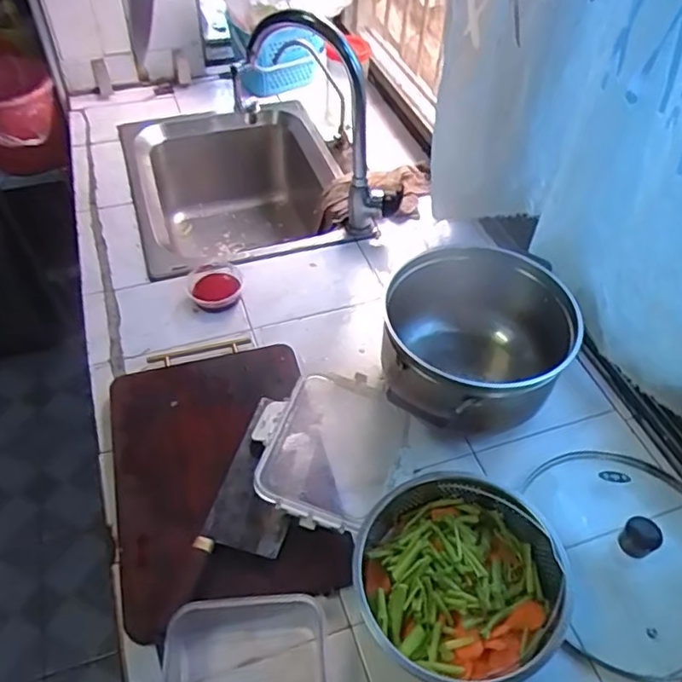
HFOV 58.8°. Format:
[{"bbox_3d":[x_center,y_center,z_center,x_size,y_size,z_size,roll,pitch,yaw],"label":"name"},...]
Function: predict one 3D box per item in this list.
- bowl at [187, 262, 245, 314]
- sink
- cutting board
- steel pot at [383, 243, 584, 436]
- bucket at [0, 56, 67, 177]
[{"bbox_3d":[-0.193,-0.084,0.936,0.083,0.026,0.091,1,49,-1],"label":"bowl"},{"bbox_3d":[-0.188,-0.242,1.196,0.394,0.224,0.441,-14,51,-14],"label":"sink"},{"bbox_3d":[-0.147,0.151,0.727,0.238,0.027,0.339,-11,51,-12],"label":"cutting board"},{"bbox_3d":[0.179,0.009,0.790,0.240,0.135,0.248,1,49,-1],"label":"steel pot"},{"bbox_3d":[-0.714,-0.480,1.316,0.185,0.186,0.229,-23,54,-21],"label":"bucket"}]

